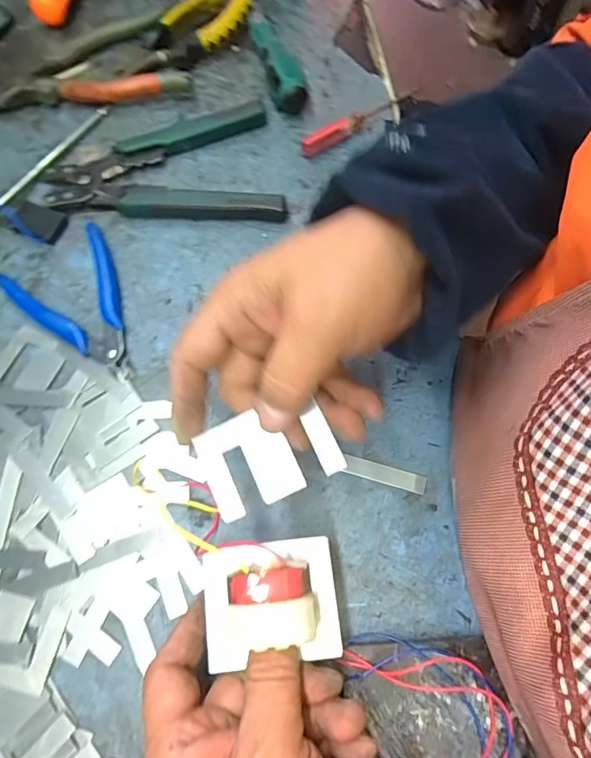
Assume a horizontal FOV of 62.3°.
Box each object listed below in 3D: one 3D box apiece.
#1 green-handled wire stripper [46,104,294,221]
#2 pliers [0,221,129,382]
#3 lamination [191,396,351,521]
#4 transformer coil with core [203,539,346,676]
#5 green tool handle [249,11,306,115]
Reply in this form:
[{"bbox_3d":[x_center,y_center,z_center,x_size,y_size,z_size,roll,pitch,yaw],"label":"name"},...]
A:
[{"bbox_3d":[-0.101,-0.170,0.387,0.177,0.016,0.104,-2,69,0],"label":"green-handled wire stripper"},{"bbox_3d":[-0.150,-0.048,0.346,0.077,0.011,0.118,-33,73,-11],"label":"pliers"},{"bbox_3d":[-0.015,0.037,0.247,0.067,0.004,0.046,-25,78,0],"label":"lamination"},{"bbox_3d":[-0.013,0.111,0.246,0.068,0.036,0.062,-6,70,-2],"label":"transformer coil with core"},{"bbox_3d":[-0.016,-0.275,0.418,0.029,0.028,0.111,-12,70,-4],"label":"green tool handle"}]

